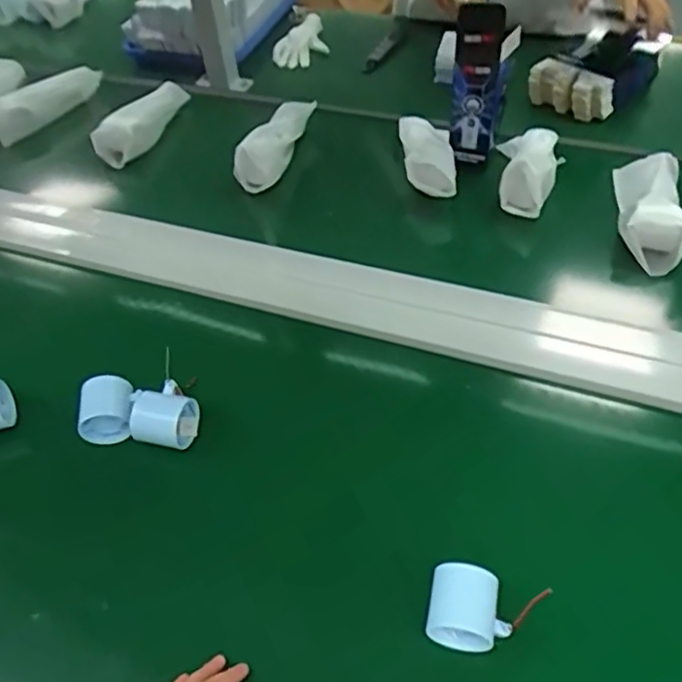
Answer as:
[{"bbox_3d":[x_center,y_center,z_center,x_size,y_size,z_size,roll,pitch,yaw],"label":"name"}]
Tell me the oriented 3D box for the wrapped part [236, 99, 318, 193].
[{"bbox_3d":[-0.102,-0.317,0.995,0.067,0.070,0.189,9,50,11],"label":"wrapped part"}]

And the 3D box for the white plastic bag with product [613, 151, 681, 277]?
[{"bbox_3d":[0.413,-0.179,0.877,0.076,0.067,0.214,9,50,11],"label":"white plastic bag with product"}]

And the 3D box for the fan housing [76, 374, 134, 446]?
[{"bbox_3d":[-0.243,0.070,0.678,0.047,0.050,0.055,-6,49,-1],"label":"fan housing"}]

